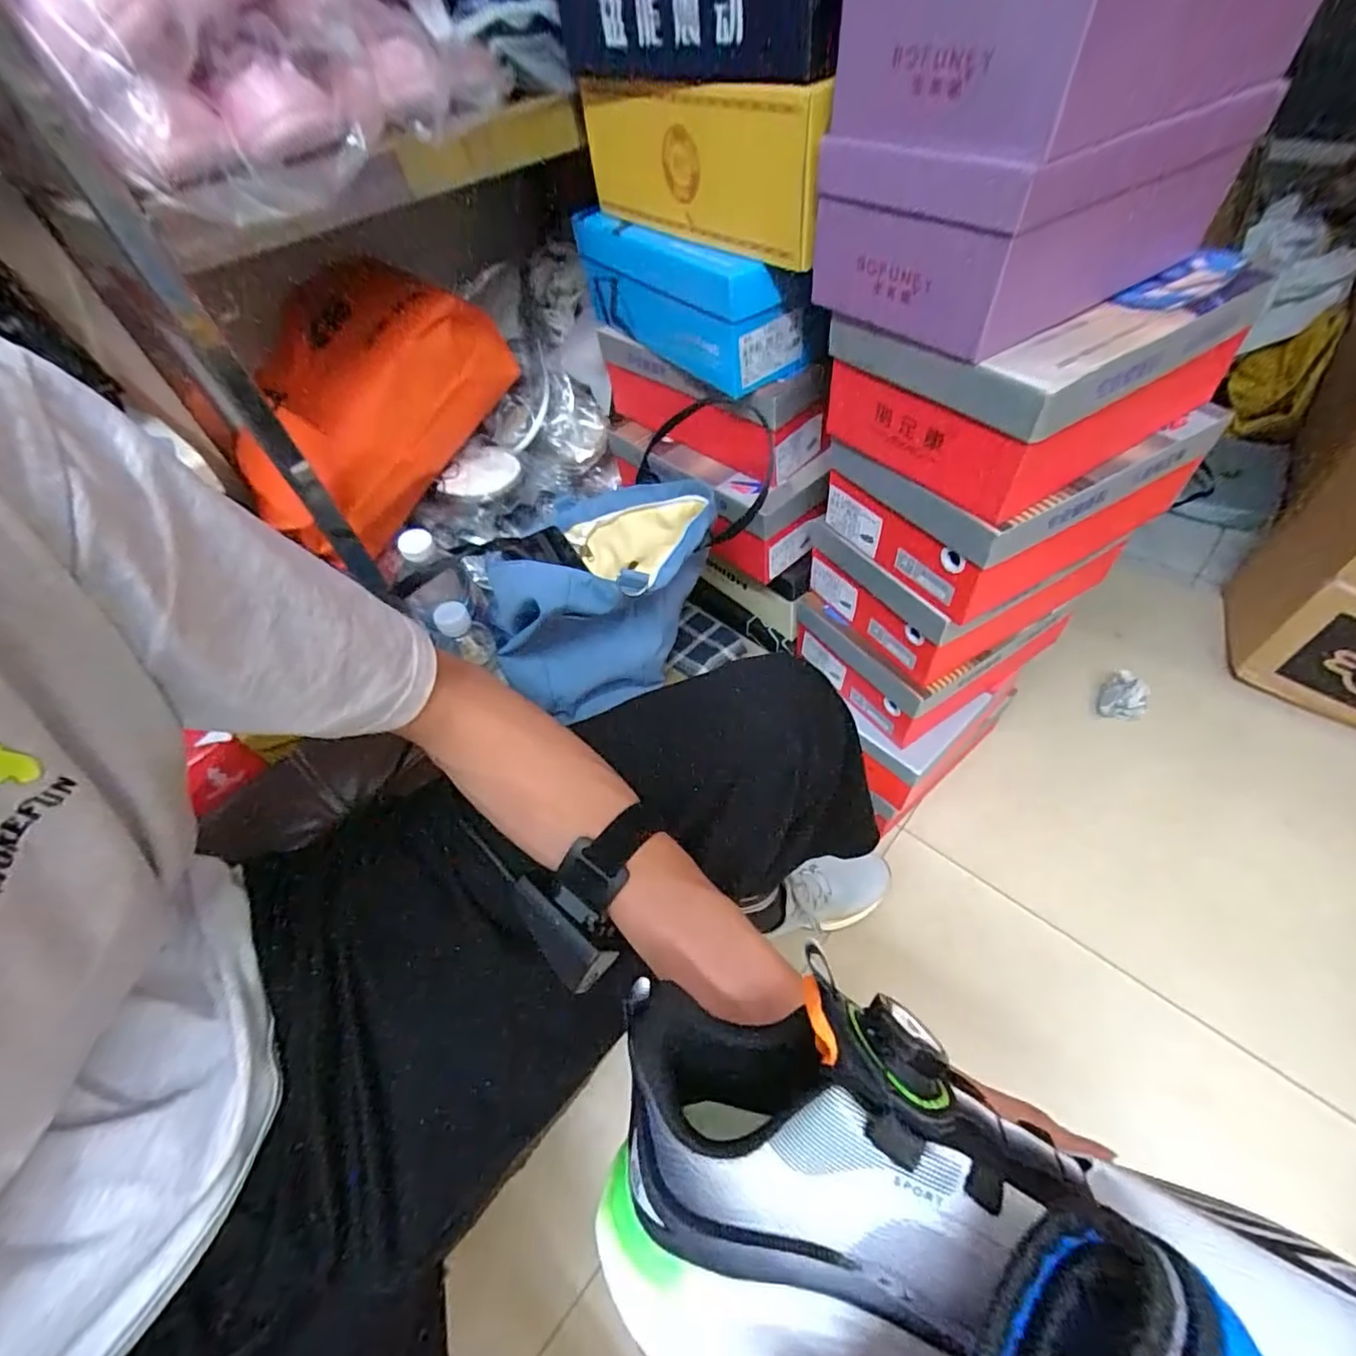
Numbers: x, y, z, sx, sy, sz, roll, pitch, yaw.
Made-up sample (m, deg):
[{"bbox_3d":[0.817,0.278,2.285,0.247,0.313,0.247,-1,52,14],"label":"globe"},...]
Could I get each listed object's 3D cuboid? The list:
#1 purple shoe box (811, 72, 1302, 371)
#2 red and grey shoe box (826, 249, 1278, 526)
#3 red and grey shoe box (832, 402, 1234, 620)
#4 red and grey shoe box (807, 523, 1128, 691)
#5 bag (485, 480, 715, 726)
[{"bbox_3d":[0.254,-0.353,0.440,0.258,0.107,0.170,-29,55,-16],"label":"purple shoe box"},{"bbox_3d":[0.299,-0.271,0.502,0.251,0.111,0.198,-28,54,-15],"label":"red and grey shoe box"},{"bbox_3d":[0.329,-0.200,0.588,0.269,0.123,0.197,-25,54,-13],"label":"red and grey shoe box"},{"bbox_3d":[0.328,-0.137,0.684,0.263,0.106,0.205,-29,55,-16],"label":"red and grey shoe box"},{"bbox_3d":[-0.077,-0.109,0.656,0.214,0.161,0.214,7,53,11],"label":"bag"}]

